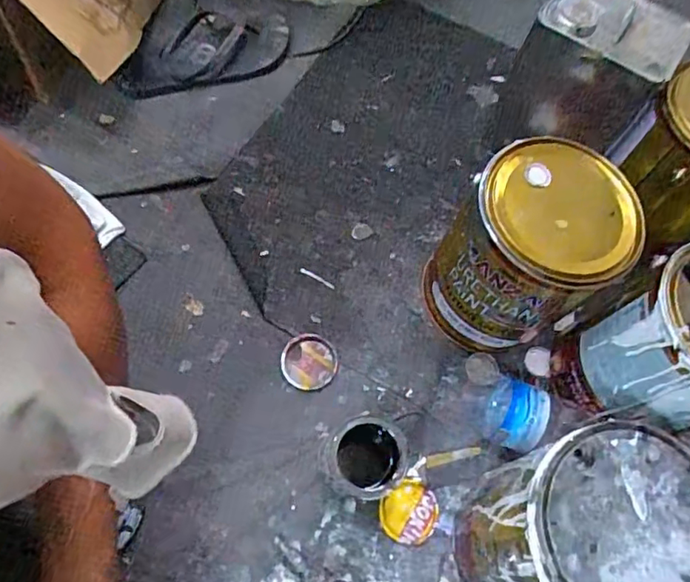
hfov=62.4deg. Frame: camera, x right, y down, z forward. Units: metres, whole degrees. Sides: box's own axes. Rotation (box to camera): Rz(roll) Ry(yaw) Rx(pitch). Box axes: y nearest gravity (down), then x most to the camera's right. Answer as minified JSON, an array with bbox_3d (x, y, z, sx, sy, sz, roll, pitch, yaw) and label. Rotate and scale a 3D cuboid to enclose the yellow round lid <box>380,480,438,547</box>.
[{"bbox_3d":[0.071,0.236,0.606,0.065,0.016,0.056,-34,73,-20],"label":"yellow round lid"}]

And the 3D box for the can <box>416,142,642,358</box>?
[{"bbox_3d":[0.195,-0.038,0.634,0.168,0.212,0.162,26,65,6],"label":"can"}]

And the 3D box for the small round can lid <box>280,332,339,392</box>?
[{"bbox_3d":[-0.041,0.081,0.662,0.062,0.010,0.064,3,64,-6],"label":"small round can lid"}]

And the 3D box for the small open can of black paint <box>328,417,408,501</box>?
[{"bbox_3d":[0.022,0.174,0.575,0.071,0.108,0.065,3,64,-6],"label":"small open can of black paint"}]

